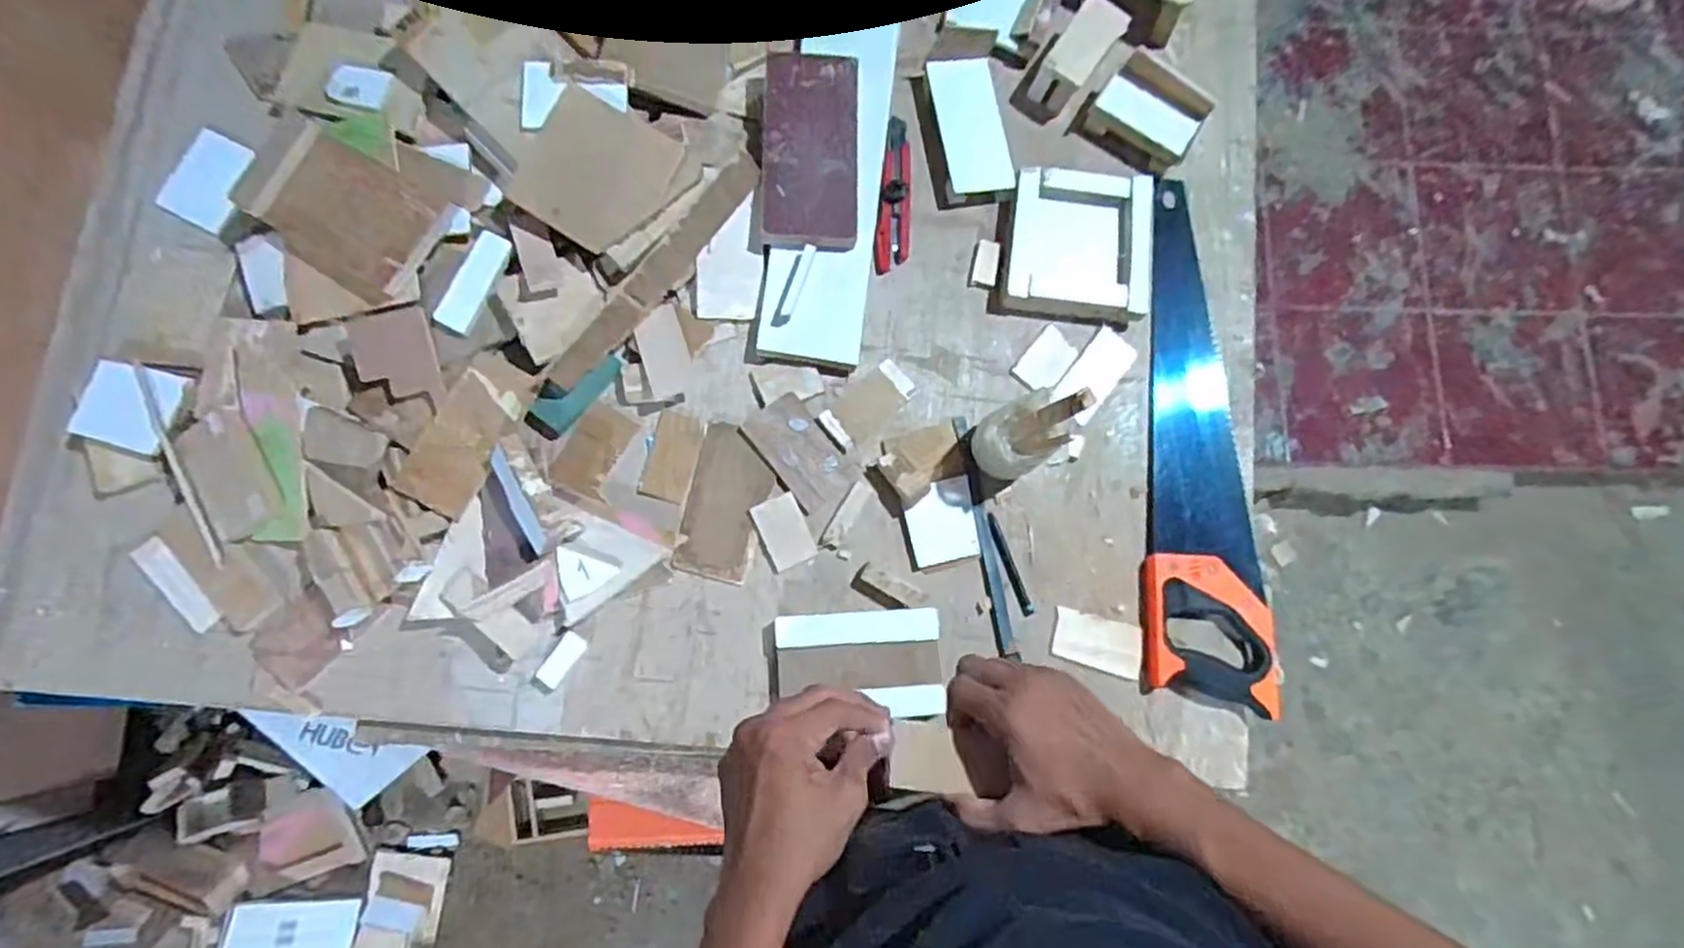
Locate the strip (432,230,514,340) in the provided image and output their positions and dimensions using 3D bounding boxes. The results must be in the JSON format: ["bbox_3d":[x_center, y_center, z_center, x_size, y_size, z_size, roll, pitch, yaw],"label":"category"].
[{"bbox_3d":[-0.336,-0.175,0.681,0.034,0.008,0.096,24,81,1],"label":"strip"}]

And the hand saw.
[{"bbox_3d":[0.336,-0.039,0.731,0.113,0.031,0.510,-1,79,-4],"label":"hand saw"}]

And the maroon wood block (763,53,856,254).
[{"bbox_3d":[-0.029,-0.313,0.720,0.090,0.015,0.190,2,84,-11],"label":"maroon wood block"}]

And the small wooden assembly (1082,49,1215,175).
[{"bbox_3d":[0.314,-0.368,0.765,0.102,0.056,0.067,34,86,-1],"label":"small wooden assembly"}]

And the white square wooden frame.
[{"bbox_3d":[0.236,-0.229,0.742,0.140,0.040,0.145,8,81,-1],"label":"white square wooden frame"}]

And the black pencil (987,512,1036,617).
[{"bbox_3d":[0.159,0.085,0.707,0.014,0.008,0.101,-21,82,-6],"label":"black pencil"}]

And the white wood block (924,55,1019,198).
[{"bbox_3d":[0.130,-0.348,0.748,0.065,0.020,0.137,-11,81,-4],"label":"white wood block"}]

